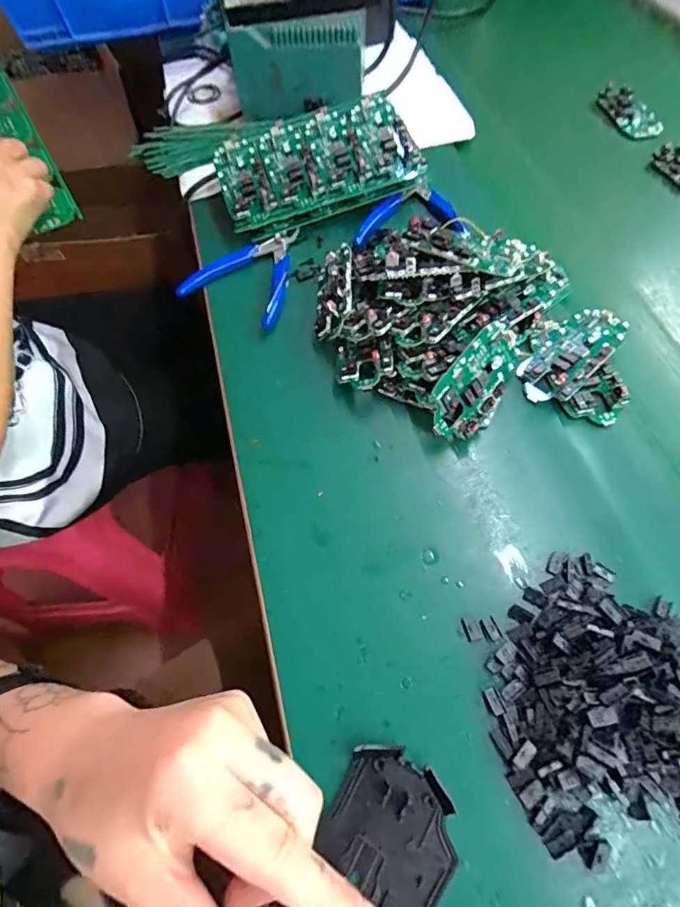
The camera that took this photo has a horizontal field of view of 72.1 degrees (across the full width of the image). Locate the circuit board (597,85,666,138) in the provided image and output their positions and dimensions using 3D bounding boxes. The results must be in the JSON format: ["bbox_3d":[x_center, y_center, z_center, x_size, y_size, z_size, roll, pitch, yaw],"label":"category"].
[{"bbox_3d":[0.335,-0.391,0.535,0.053,0.015,0.086,-16,62,-6],"label":"circuit board"}]

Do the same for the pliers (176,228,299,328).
[{"bbox_3d":[-0.100,-0.170,0.440,0.101,0.019,0.127,6,62,6],"label":"pliers"}]

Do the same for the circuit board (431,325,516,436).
[{"bbox_3d":[0.101,-0.053,0.349,0.052,0.020,0.099,44,72,-21],"label":"circuit board"}]

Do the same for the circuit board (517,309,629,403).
[{"bbox_3d":[0.181,-0.076,0.367,0.096,0.024,0.044,-41,67,-17],"label":"circuit board"}]

